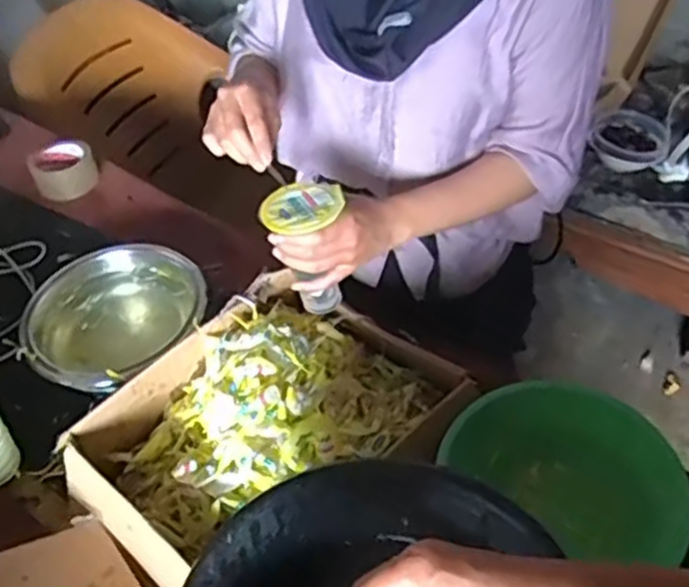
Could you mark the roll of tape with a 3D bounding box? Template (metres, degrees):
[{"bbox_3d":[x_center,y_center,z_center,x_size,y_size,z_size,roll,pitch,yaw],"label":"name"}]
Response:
[{"bbox_3d":[-0.451,-0.200,1.194,0.100,0.054,0.100,-3,47,3],"label":"roll of tape"}]

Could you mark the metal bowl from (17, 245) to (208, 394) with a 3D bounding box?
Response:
[{"bbox_3d":[-0.290,0.038,0.942,0.223,0.074,0.205,-3,47,3],"label":"metal bowl"}]

